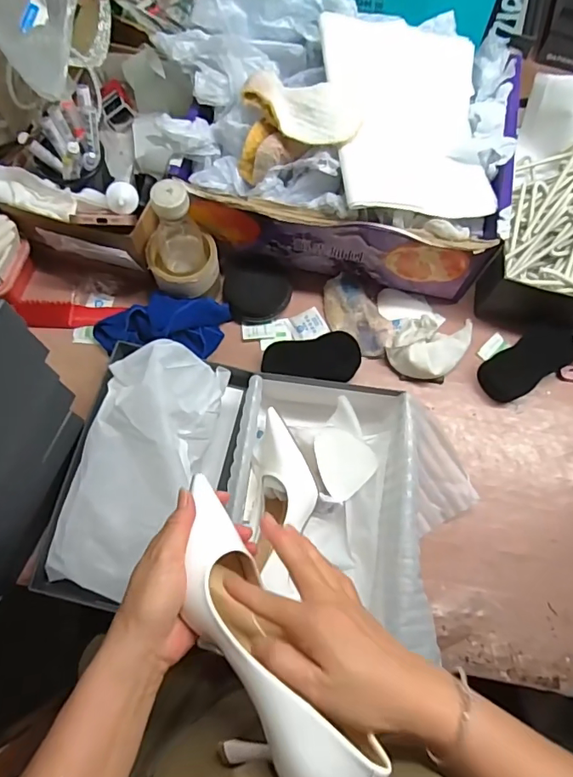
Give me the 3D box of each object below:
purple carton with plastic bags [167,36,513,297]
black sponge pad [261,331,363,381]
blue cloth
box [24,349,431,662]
[{"bbox_3d":[0.079,-0.309,0.650,0.395,0.189,0.281,8,72,1],"label":"purple carton with plastic bags"},{"bbox_3d":[0.033,-0.040,0.659,0.125,0.026,0.057,-3,72,-2],"label":"black sponge pad"},{"bbox_3d":[-0.169,-0.086,0.665,0.177,0.051,0.093,5,72,0],"label":"blue cloth"},{"bbox_3d":[-0.046,0.118,0.560,0.411,0.122,0.274,12,72,3],"label":"box"}]

